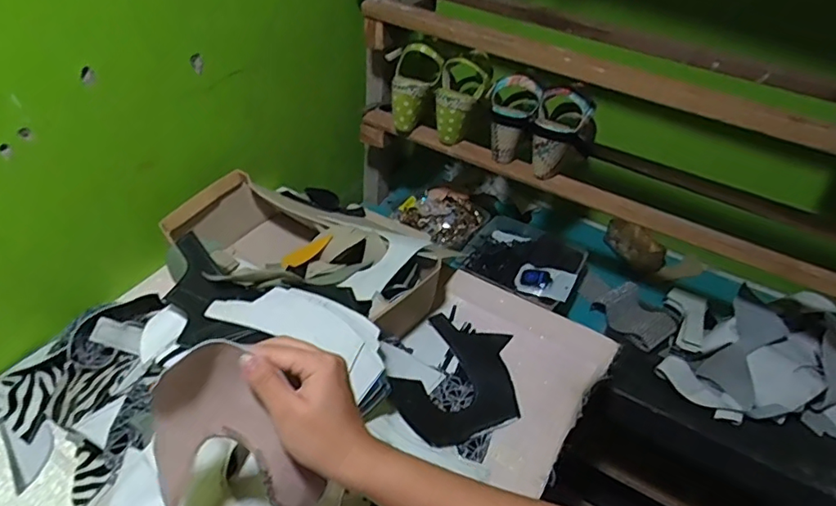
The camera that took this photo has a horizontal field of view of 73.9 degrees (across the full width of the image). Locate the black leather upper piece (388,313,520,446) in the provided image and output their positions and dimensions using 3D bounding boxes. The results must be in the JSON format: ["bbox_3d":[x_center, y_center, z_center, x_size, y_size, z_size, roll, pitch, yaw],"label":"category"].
[{"bbox_3d":[0.051,0.159,0.705,0.155,0.036,0.188,10,40,2],"label":"black leather upper piece"}]

